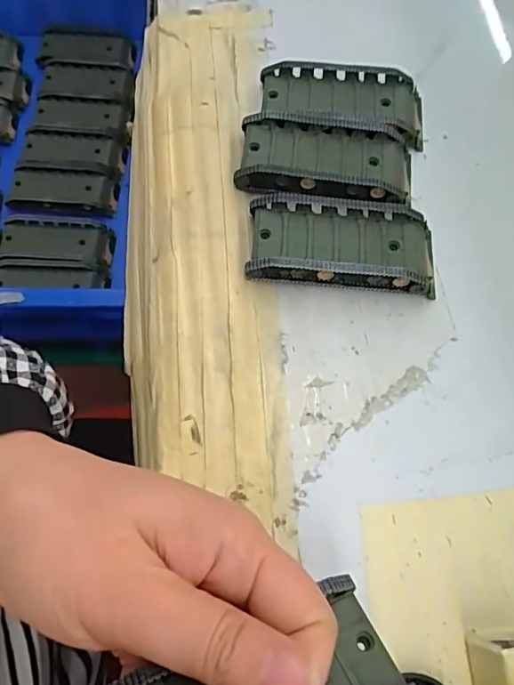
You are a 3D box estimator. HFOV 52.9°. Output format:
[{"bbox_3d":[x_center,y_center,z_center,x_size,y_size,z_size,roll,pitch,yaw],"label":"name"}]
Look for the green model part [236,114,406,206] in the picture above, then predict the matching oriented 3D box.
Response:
[{"bbox_3d":[0.039,-0.100,0.284,0.094,0.016,0.050,8,67,0],"label":"green model part"}]

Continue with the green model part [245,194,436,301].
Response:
[{"bbox_3d":[0.045,-0.050,0.266,0.095,0.021,0.044,5,67,-1],"label":"green model part"}]

